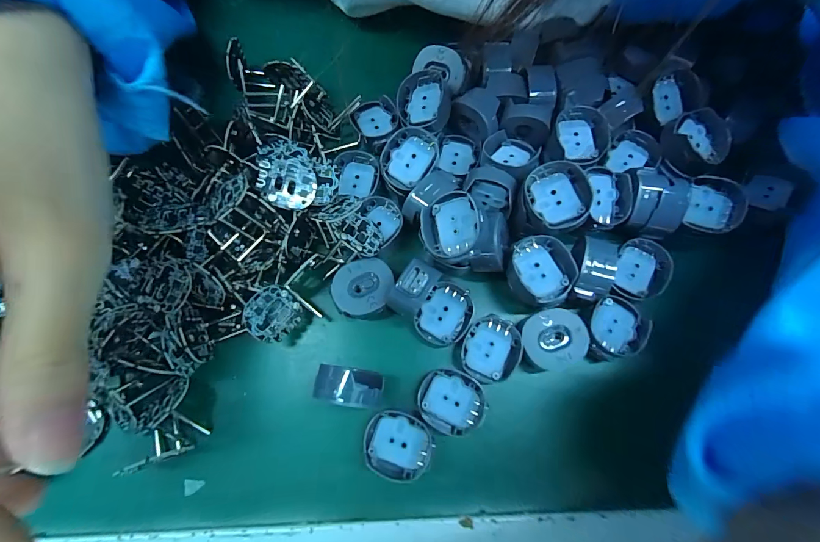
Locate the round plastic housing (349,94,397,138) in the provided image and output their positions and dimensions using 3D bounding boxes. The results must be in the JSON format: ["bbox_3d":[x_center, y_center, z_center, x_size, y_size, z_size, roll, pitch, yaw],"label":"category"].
[{"bbox_3d":[-0.020,-0.083,0.190,0.025,0.006,0.022,-6,75,-1],"label":"round plastic housing"}]

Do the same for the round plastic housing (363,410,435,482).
[{"bbox_3d":[-0.005,0.074,0.151,0.028,0.013,0.025,18,76,5],"label":"round plastic housing"}]

